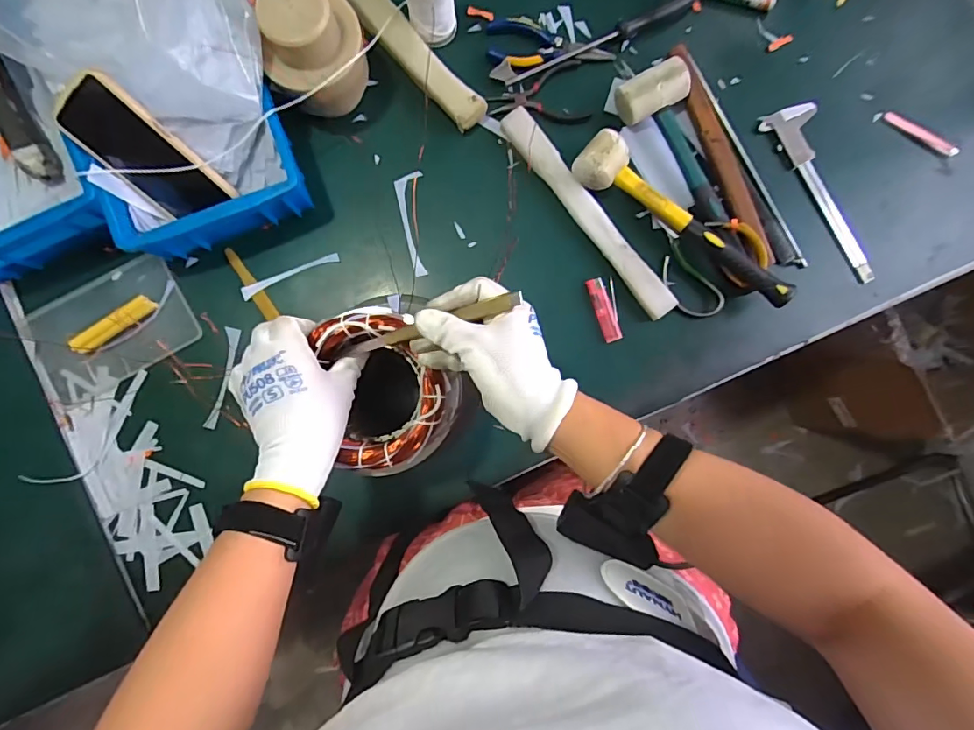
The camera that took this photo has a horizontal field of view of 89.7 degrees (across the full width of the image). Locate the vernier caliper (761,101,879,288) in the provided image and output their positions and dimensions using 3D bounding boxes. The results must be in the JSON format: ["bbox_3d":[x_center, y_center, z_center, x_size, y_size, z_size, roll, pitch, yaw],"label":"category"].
[{"bbox_3d":[0.414,-0.212,0.587,0.060,0.012,0.228,-32,88,-1],"label":"vernier caliper"}]

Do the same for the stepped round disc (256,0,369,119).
[{"bbox_3d":[-0.180,-0.326,0.529,0.090,0.130,0.094,0,88,0],"label":"stepped round disc"}]

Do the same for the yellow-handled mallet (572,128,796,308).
[{"bbox_3d":[0.225,-0.165,0.563,0.279,0.053,0.056,37,88,1],"label":"yellow-handled mallet"}]

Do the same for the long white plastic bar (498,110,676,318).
[{"bbox_3d":[0.118,-0.179,0.577,0.033,0.025,0.295,-38,88,-1],"label":"long white plastic bar"}]

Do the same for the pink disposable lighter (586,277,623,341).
[{"bbox_3d":[0.141,-0.066,0.583,0.021,0.010,0.076,-20,88,-1],"label":"pink disposable lighter"}]

